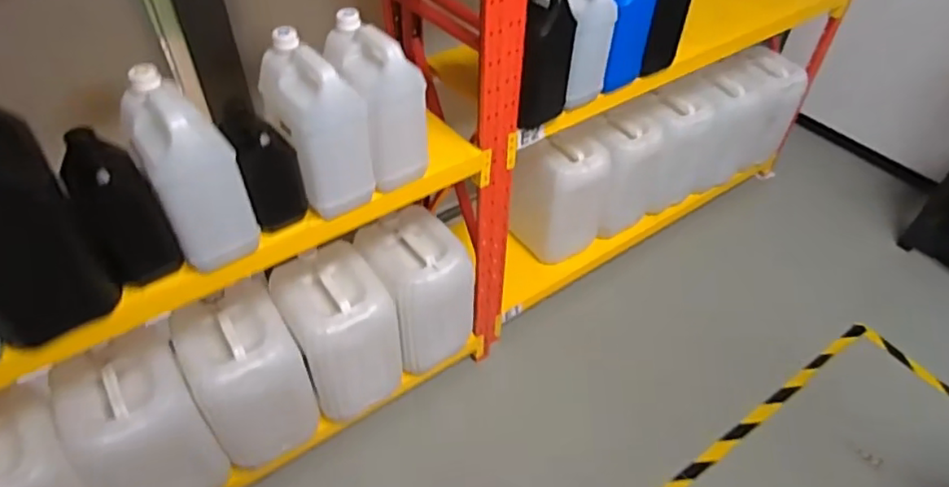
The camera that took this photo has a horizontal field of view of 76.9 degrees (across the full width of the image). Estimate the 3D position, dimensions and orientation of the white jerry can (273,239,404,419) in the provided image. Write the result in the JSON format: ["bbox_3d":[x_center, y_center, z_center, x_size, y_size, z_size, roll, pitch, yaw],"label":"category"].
[{"bbox_3d":[-0.325,0.227,1.471,0.231,0.371,0.246,-23,50,-23],"label":"white jerry can"}]

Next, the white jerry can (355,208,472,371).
[{"bbox_3d":[-0.141,0.126,1.588,0.254,0.354,0.248,-23,50,-22],"label":"white jerry can"}]

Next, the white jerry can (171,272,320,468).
[{"bbox_3d":[-0.518,0.311,1.381,0.225,0.371,0.230,-27,51,-25],"label":"white jerry can"}]

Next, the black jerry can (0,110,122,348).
[{"bbox_3d":[-0.656,-0.031,0.834,0.157,0.358,0.159,-29,53,-27],"label":"black jerry can"}]

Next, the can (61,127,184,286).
[{"bbox_3d":[-0.558,-0.054,0.944,0.101,0.220,0.112,-29,53,-27],"label":"can"}]

